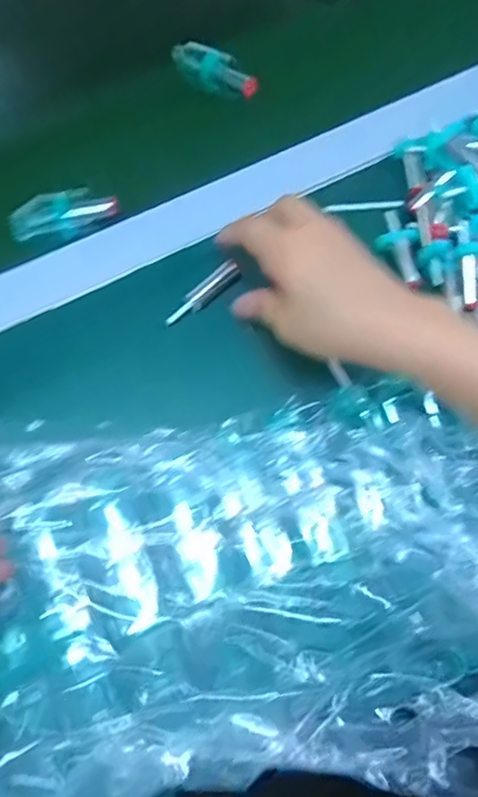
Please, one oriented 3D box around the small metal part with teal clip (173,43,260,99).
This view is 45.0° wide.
[{"bbox_3d":[-0.020,-0.260,0.459,0.075,0.030,0.021,23,73,5],"label":"small metal part with teal clip"}]

